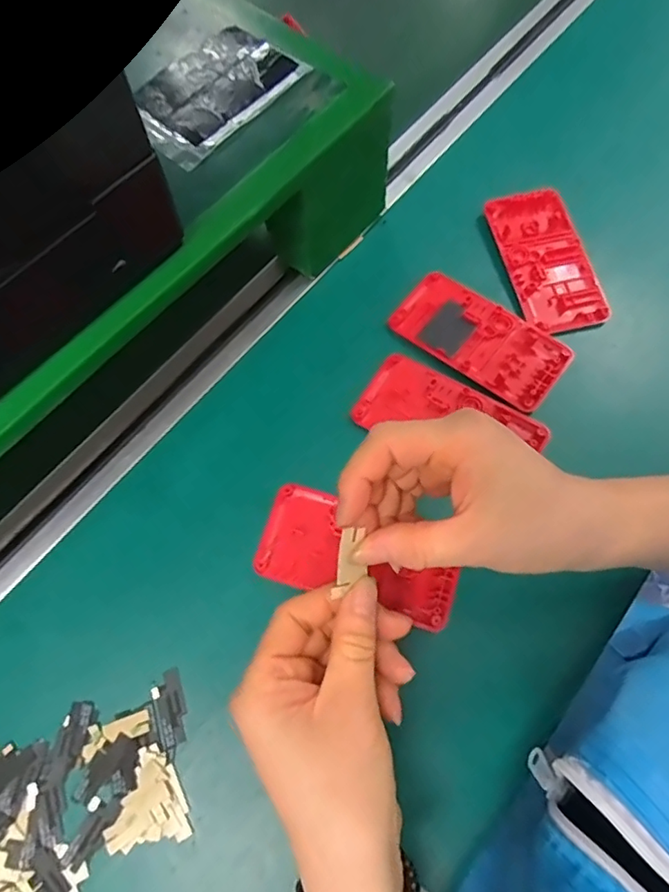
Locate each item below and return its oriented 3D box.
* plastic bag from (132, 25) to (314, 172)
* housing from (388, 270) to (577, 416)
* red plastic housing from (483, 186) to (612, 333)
[{"bbox_3d":[-0.077,-0.224,0.344,0.070,0.010,0.107,41,75,14],"label":"plastic bag"},{"bbox_3d":[0.105,-0.080,0.391,0.124,0.009,0.062,34,73,14],"label":"housing"},{"bbox_3d":[0.165,-0.145,0.415,0.061,0.010,0.121,-13,69,-4],"label":"red plastic housing"}]

